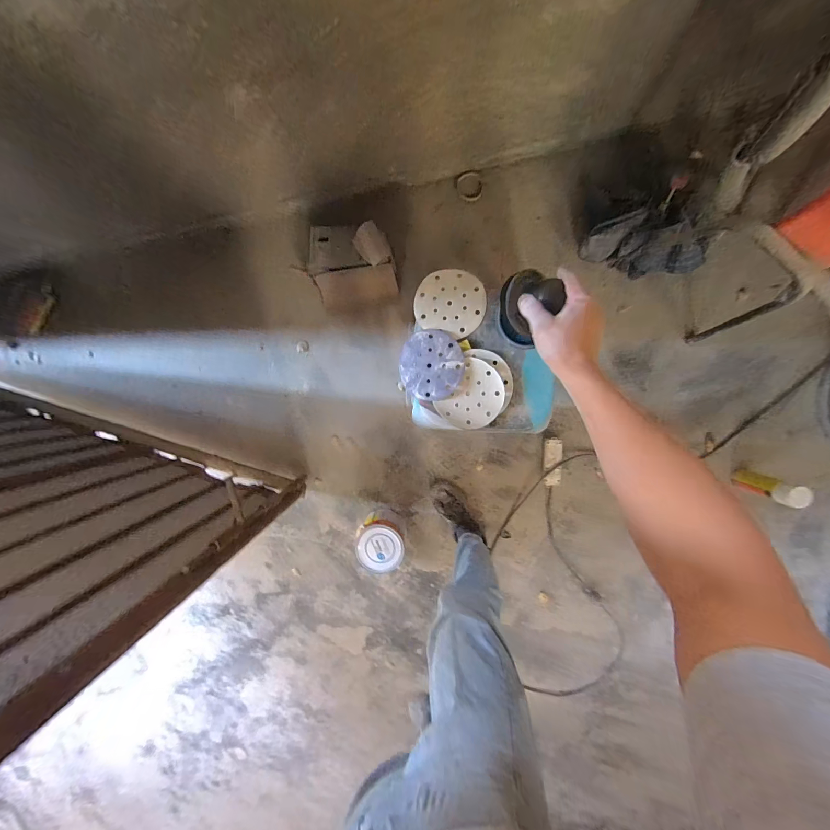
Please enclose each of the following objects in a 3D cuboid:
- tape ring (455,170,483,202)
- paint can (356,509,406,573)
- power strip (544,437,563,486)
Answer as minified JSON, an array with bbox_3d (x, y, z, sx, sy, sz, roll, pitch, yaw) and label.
[{"bbox_3d":[0.170,-0.726,1.133,0.089,0.012,0.082,3,123,5],"label":"tape ring"},{"bbox_3d":[-0.111,0.421,1.206,0.154,0.154,0.158,0,97,4],"label":"paint can"},{"bbox_3d":[0.459,0.158,1.186,0.054,0.034,0.165,-3,97,5],"label":"power strip"}]

